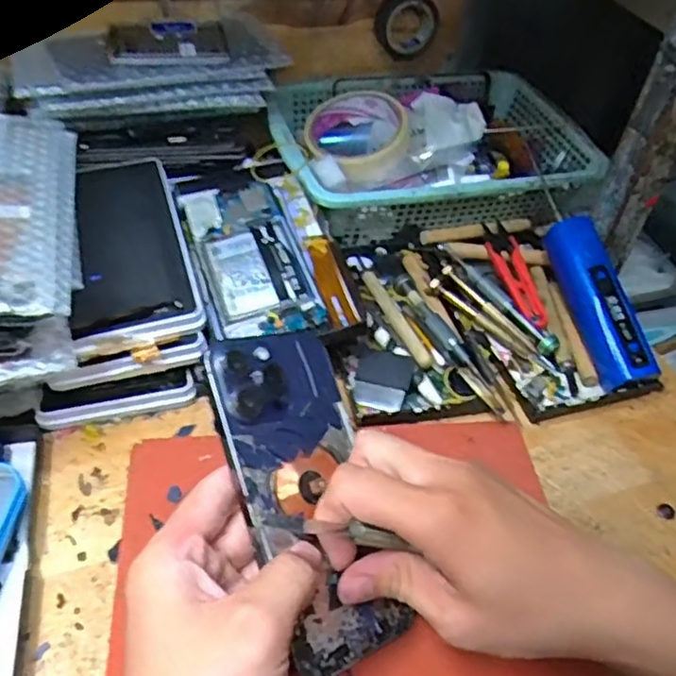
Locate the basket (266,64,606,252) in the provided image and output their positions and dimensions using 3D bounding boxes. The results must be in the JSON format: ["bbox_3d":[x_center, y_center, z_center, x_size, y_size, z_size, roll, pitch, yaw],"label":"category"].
[{"bbox_3d":[0.078,-0.173,0.598,0.272,0.057,0.213,-4,48,-10],"label":"basket"}]

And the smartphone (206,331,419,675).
[{"bbox_3d":[-0.012,0.073,0.321,0.074,0.007,0.158,-9,74,-43],"label":"smartphone"}]

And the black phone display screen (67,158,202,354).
[{"bbox_3d":[-0.151,-0.068,0.472,0.078,0.016,0.181,-11,49,-16],"label":"black phone display screen"}]

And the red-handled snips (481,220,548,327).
[{"bbox_3d":[0.139,-0.051,0.523,0.024,0.011,0.097,-9,62,-14],"label":"red-handled snips"}]

